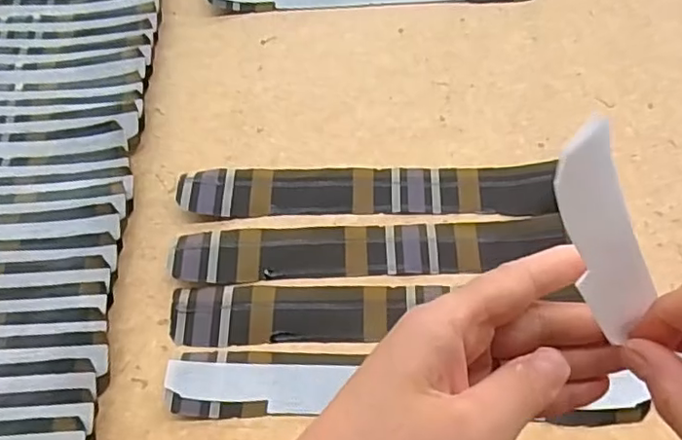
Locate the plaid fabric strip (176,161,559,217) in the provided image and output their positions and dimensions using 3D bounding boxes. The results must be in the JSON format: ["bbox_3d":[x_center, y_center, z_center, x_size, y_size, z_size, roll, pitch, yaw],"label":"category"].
[{"bbox_3d":[0.020,-0.019,0.389,0.241,0.006,0.038,-2,62,-2],"label":"plaid fabric strip"}]

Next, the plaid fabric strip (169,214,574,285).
[{"bbox_3d":[0.020,0.017,0.368,0.240,0.009,0.036,-3,64,-1],"label":"plaid fabric strip"}]

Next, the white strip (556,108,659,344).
[{"bbox_3d":[0.083,0.006,0.187,0.024,0.091,0.006,-41,41,-2],"label":"white strip"}]

